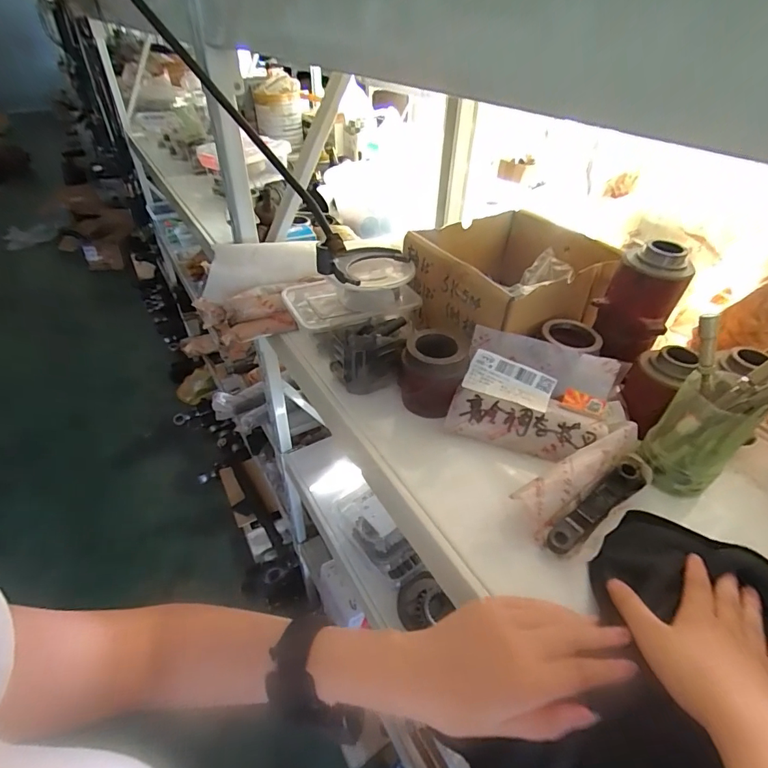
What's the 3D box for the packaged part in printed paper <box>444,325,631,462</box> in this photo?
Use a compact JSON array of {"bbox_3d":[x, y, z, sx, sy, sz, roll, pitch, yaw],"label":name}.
[{"bbox_3d":[0.166,0.016,0.461,0.176,0.050,0.122,13,76,10],"label":"packaged part in printed paper"}]

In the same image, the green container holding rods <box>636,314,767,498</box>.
[{"bbox_3d":[0.293,0.024,0.384,0.059,0.159,0.083,-30,50,-33],"label":"green container holding rods"}]

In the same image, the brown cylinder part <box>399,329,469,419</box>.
[{"bbox_3d":[0.052,-0.013,0.475,0.072,0.076,0.062,10,41,9],"label":"brown cylinder part"}]

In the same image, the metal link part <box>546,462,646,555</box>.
[{"bbox_3d":[0.188,0.108,0.380,0.124,0.032,0.026,-26,48,-30],"label":"metal link part"}]

